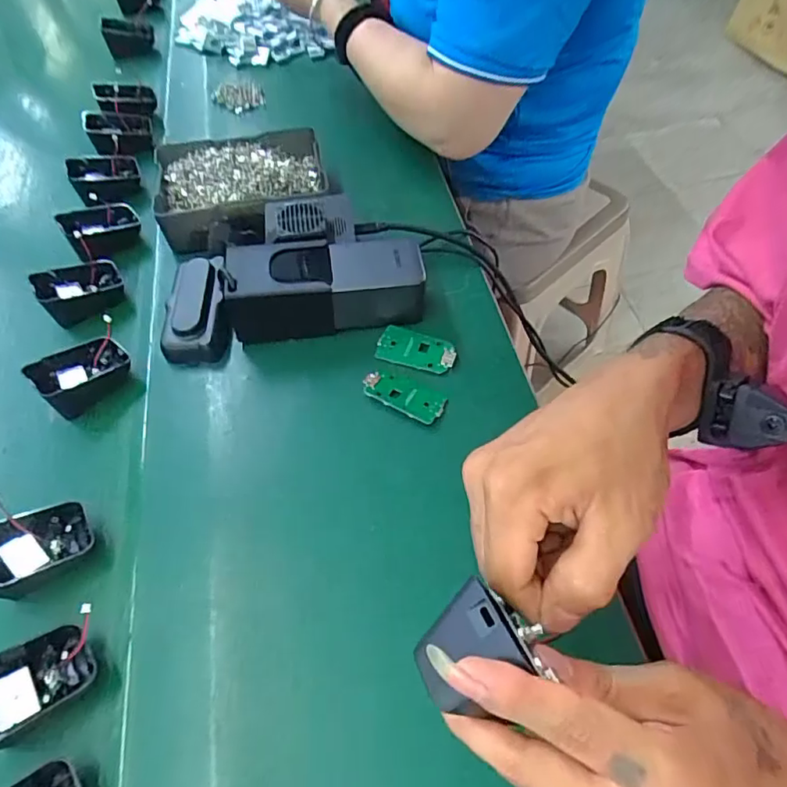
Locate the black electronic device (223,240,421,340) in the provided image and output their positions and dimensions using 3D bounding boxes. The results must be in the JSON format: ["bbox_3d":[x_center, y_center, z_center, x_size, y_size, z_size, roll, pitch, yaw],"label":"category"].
[{"bbox_3d":[-0.053,-0.089,0.440,0.151,0.064,0.056,-9,56,1],"label":"black electronic device"}]

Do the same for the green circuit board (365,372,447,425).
[{"bbox_3d":[0.008,0.001,0.411,0.064,0.004,0.030,24,51,14],"label":"green circuit board"}]

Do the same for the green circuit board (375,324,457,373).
[{"bbox_3d":[0.018,-0.036,0.435,0.064,0.005,0.030,16,60,17],"label":"green circuit board"}]

